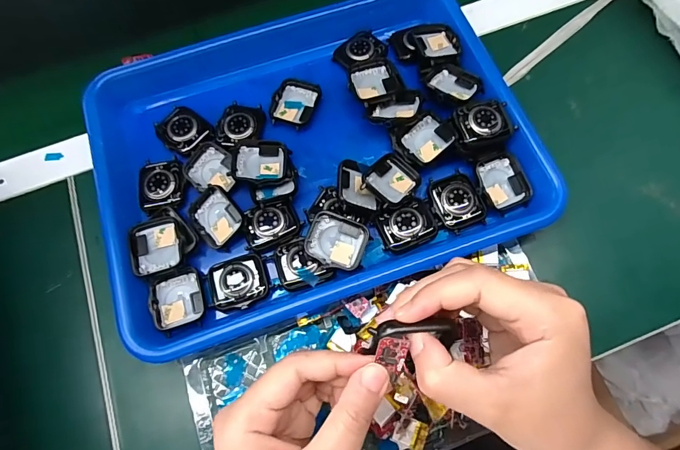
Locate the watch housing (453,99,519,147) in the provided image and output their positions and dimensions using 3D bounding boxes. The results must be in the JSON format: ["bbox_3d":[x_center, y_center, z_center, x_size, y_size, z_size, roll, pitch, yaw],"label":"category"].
[{"bbox_3d":[0.110,-0.079,0.310,0.047,0.014,0.031,-17,69,-4],"label":"watch housing"}]

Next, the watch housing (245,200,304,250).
[{"bbox_3d":[-0.053,-0.002,0.304,0.042,0.009,0.030,-18,69,-4],"label":"watch housing"}]

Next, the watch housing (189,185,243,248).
[{"bbox_3d":[-0.097,-0.009,0.306,0.032,0.015,0.044,-38,72,-11],"label":"watch housing"}]

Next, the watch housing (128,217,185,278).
[{"bbox_3d":[-0.136,0.016,0.301,0.036,0.014,0.041,-16,69,-3],"label":"watch housing"}]

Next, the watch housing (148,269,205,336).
[{"bbox_3d":[-0.118,0.055,0.292,0.035,0.013,0.041,-15,69,-3],"label":"watch housing"}]

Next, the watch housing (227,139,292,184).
[{"bbox_3d":[-0.062,-0.048,0.318,0.044,0.014,0.037,1,69,3],"label":"watch housing"}]

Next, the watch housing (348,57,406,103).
[{"bbox_3d":[0.030,-0.118,0.333,0.044,0.012,0.044,-1,69,3],"label":"watch housing"}]

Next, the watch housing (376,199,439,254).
[{"bbox_3d":[0.051,0.000,0.300,0.043,0.005,0.032,-25,70,-6],"label":"watch housing"}]

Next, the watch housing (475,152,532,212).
[{"bbox_3d":[0.125,-0.033,0.313,0.037,0.016,0.042,-21,70,-5],"label":"watch housing"}]

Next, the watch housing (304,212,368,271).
[{"bbox_3d":[-0.003,0.012,0.295,0.041,0.010,0.037,25,78,-4],"label":"watch housing"}]

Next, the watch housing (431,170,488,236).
[{"bbox_3d":[0.089,-0.019,0.307,0.036,0.008,0.044,-17,69,-4],"label":"watch housing"}]

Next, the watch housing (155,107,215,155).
[{"bbox_3d":[-0.133,-0.080,0.336,0.047,0.006,0.037,39,76,16],"label":"watch housing"}]

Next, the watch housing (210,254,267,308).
[{"bbox_3d":[-0.076,0.040,0.292,0.041,0.010,0.039,-16,69,-3],"label":"watch housing"}]

